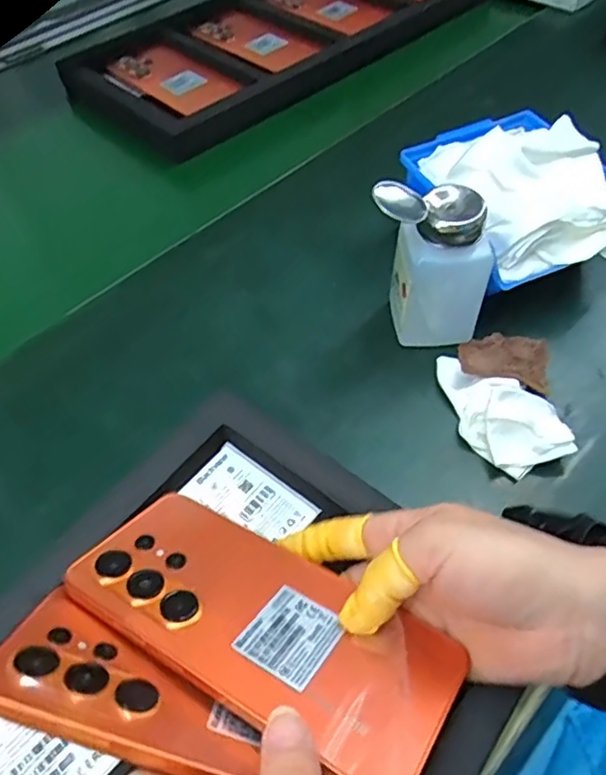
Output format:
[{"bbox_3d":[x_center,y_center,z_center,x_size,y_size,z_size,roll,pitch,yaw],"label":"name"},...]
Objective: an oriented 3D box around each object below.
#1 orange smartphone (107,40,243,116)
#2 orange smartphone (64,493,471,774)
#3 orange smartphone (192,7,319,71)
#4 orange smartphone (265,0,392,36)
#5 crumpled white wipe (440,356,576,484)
[{"bbox_3d":[-0.140,-0.337,0.673,0.088,0.016,0.152,-39,59,-24],"label":"orange smartphone"},{"bbox_3d":[-0.019,0.098,0.268,0.166,0.005,0.078,23,33,26],"label":"orange smartphone"},{"bbox_3d":[-0.057,-0.409,0.716,0.149,0.011,0.077,36,62,27],"label":"orange smartphone"},{"bbox_3d":[0.028,-0.475,0.766,0.072,0.007,0.155,-38,58,-23],"label":"orange smartphone"},{"bbox_3d":[0.125,0.011,0.386,0.057,0.021,0.086,-15,52,-7],"label":"crumpled white wipe"}]

